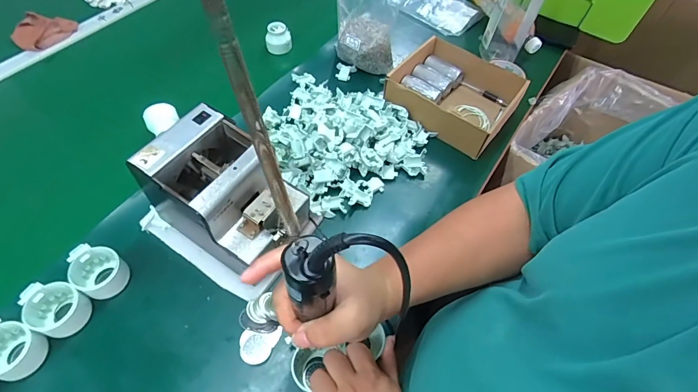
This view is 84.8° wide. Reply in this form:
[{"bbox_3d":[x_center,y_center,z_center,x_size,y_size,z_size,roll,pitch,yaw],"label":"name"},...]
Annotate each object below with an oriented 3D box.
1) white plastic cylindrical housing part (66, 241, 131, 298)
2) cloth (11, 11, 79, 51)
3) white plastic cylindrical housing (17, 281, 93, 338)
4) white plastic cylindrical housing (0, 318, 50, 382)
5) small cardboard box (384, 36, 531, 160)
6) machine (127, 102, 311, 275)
[{"bbox_3d":[-0.346,0.100,0.519,0.080,0.040,0.058,23,58,13],"label":"white plastic cylindrical housing part"},{"bbox_3d":[-0.686,-0.367,0.850,0.117,0.028,0.101,21,57,12],"label":"cloth"},{"bbox_3d":[-0.379,0.145,0.491,0.082,0.040,0.061,19,57,11],"label":"white plastic cylindrical housing"},{"bbox_3d":[-0.411,0.187,0.462,0.086,0.040,0.061,11,56,5],"label":"white plastic cylindrical housing"},{"bbox_3d":[0.194,-0.196,0.737,0.231,0.073,0.169,33,61,18],"label":"small cardboard box"},{"bbox_3d":[-0.163,-0.001,0.523,0.181,0.147,0.126,28,59,16],"label":"machine"}]

